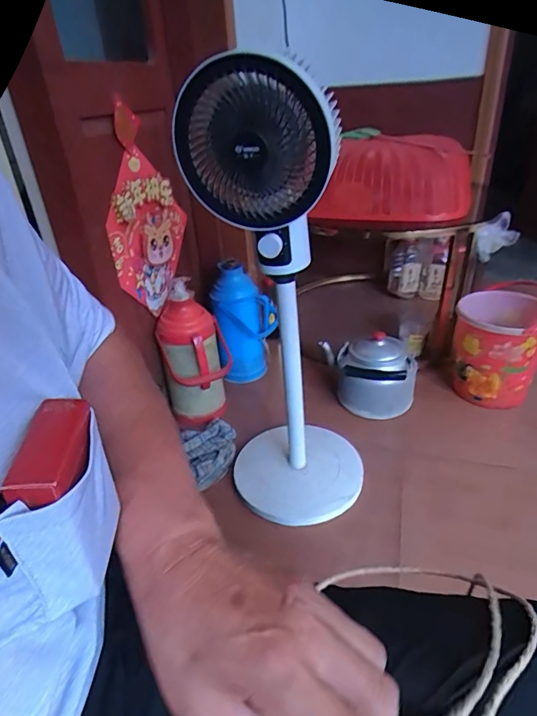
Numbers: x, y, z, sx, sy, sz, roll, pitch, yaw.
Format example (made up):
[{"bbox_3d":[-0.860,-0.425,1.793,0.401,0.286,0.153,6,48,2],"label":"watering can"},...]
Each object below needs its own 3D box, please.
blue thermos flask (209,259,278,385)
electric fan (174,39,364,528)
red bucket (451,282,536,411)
[{"bbox_3d":[-0.068,-0.110,1.359,0.172,0.362,0.154,0,31,6],"label":"blue thermos flask"},{"bbox_3d":[0.042,-0.054,0.836,0.276,0.820,0.293,5,32,15],"label":"electric fan"},{"bbox_3d":[0.639,-0.018,1.245,0.221,0.281,0.215,-3,31,2],"label":"red bucket"}]

